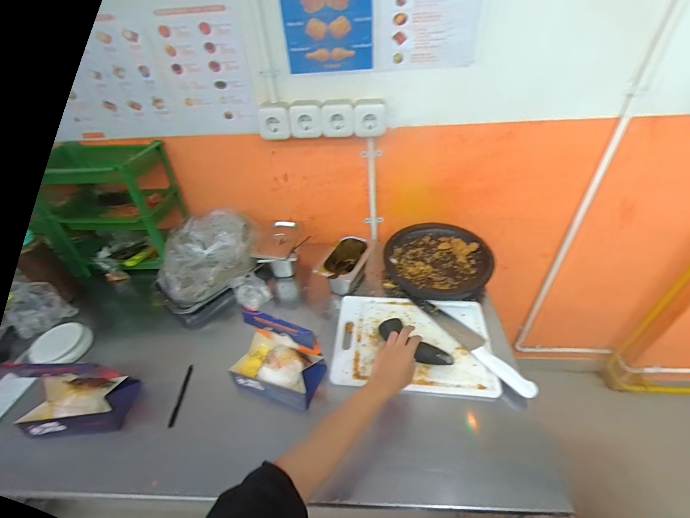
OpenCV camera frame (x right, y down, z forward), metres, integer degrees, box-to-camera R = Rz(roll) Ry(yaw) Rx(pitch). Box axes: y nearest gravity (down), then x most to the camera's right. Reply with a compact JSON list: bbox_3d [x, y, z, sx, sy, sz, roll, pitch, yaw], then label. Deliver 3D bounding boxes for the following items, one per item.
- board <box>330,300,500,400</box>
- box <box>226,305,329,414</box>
[{"bbox_3d":[0.152,0.185,0.760,0.343,0.024,0.249,3,42,8],"label":"board"},{"bbox_3d":[-0.145,0.200,0.675,0.176,0.147,0.113,12,43,17],"label":"box"}]

